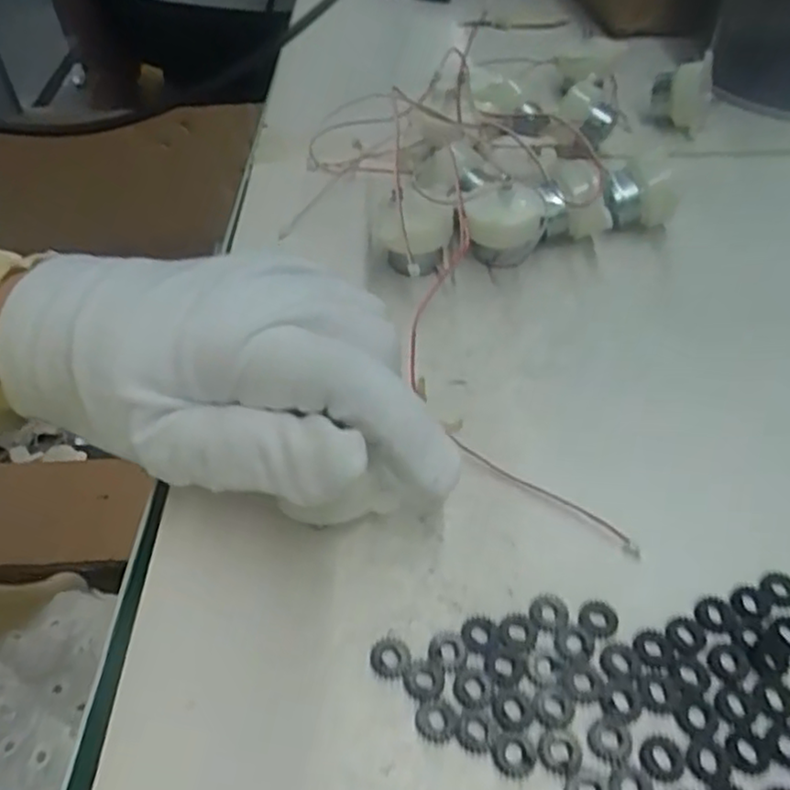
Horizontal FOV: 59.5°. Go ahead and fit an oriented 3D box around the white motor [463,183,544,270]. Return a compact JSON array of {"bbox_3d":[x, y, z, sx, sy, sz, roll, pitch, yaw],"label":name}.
[{"bbox_3d":[0.047,-0.071,0.295,0.031,0.028,0.025,12,50,13],"label":"white motor"}]

